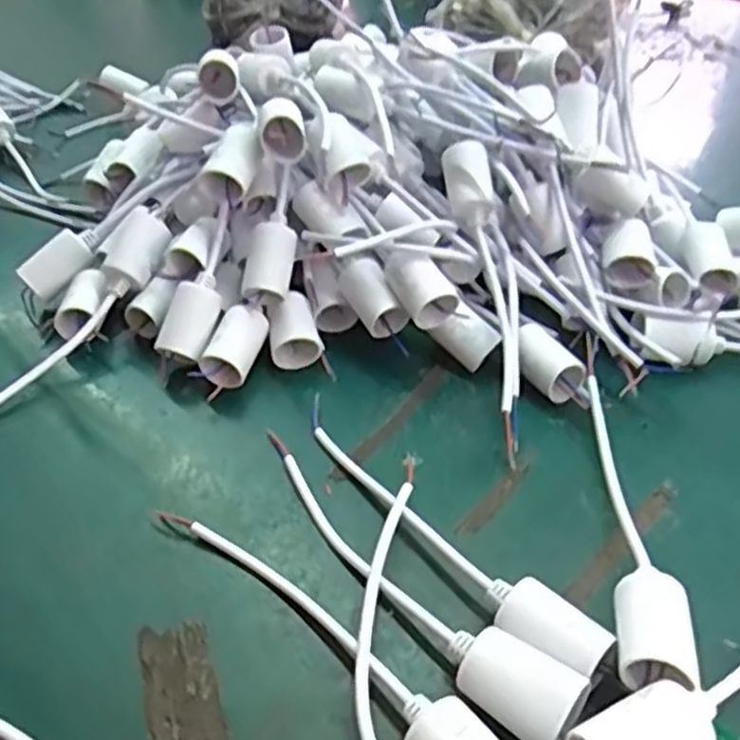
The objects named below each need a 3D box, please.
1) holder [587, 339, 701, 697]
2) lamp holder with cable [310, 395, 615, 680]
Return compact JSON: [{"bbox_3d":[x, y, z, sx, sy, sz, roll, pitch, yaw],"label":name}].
[{"bbox_3d":[0.124,0.059,0.359,0.029,0.035,0.208,6,41,7],"label":"holder"},{"bbox_3d":[0.027,0.068,0.354,0.026,0.030,0.200,-25,47,-26],"label":"lamp holder with cable"}]

